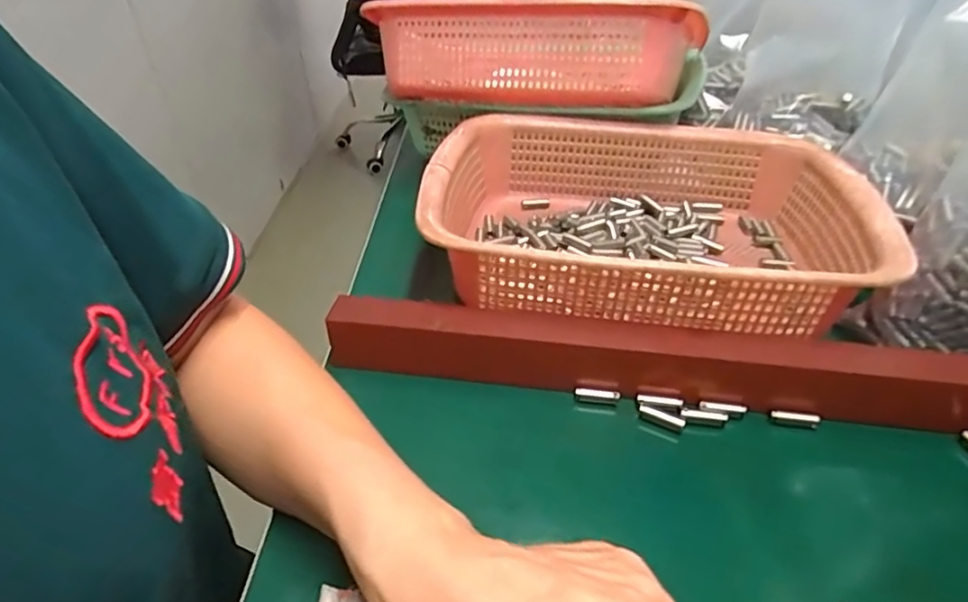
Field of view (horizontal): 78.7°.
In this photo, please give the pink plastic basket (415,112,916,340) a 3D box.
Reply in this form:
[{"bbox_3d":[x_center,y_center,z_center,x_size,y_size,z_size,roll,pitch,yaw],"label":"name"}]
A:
[{"bbox_3d":[0.113,-0.058,0.423,0.287,0.077,0.228,6,38,9],"label":"pink plastic basket"}]

